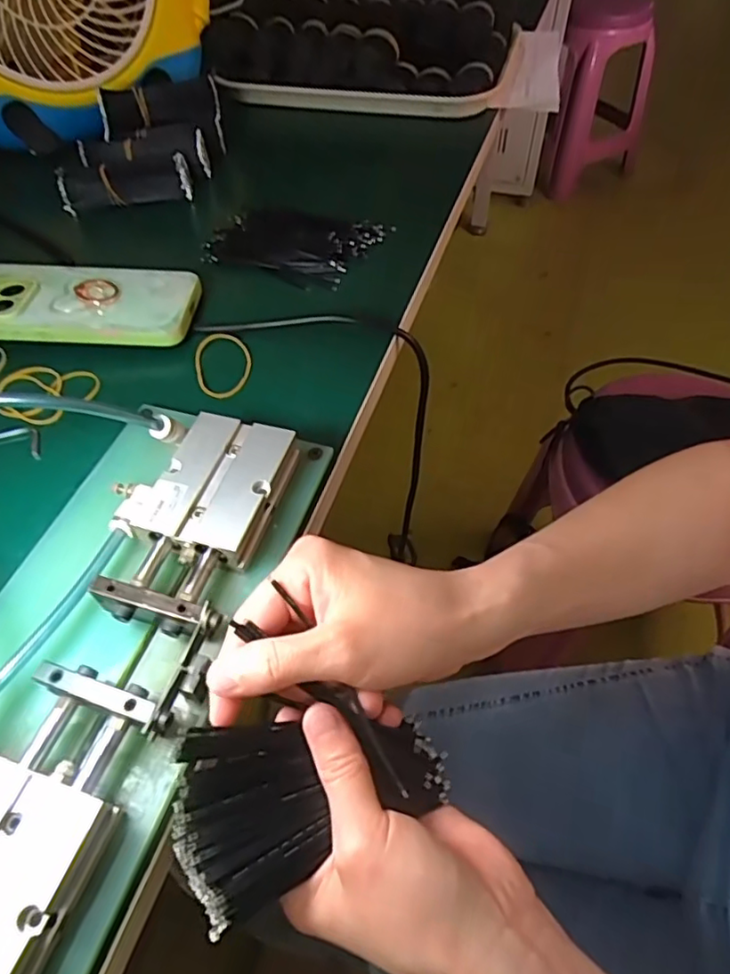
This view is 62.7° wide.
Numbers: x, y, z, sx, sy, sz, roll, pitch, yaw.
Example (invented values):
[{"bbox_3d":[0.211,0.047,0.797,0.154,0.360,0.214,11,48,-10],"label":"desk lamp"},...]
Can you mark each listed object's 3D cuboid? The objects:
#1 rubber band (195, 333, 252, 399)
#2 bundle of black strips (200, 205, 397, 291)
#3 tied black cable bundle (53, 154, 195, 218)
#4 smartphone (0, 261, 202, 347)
[{"bbox_3d":[-0.091,-0.078,0.382,0.036,0.005,0.056,-14,59,-11],"label":"rubber band"},{"bbox_3d":[-0.054,-0.189,0.456,0.117,0.019,0.082,19,57,14],"label":"bundle of black strips"},{"bbox_3d":[-0.200,-0.256,0.504,0.104,0.035,0.034,-12,55,-8],"label":"tied black cable bundle"},{"bbox_3d":[-0.192,-0.125,0.401,0.151,0.012,0.073,1,53,-3],"label":"smartphone"}]

